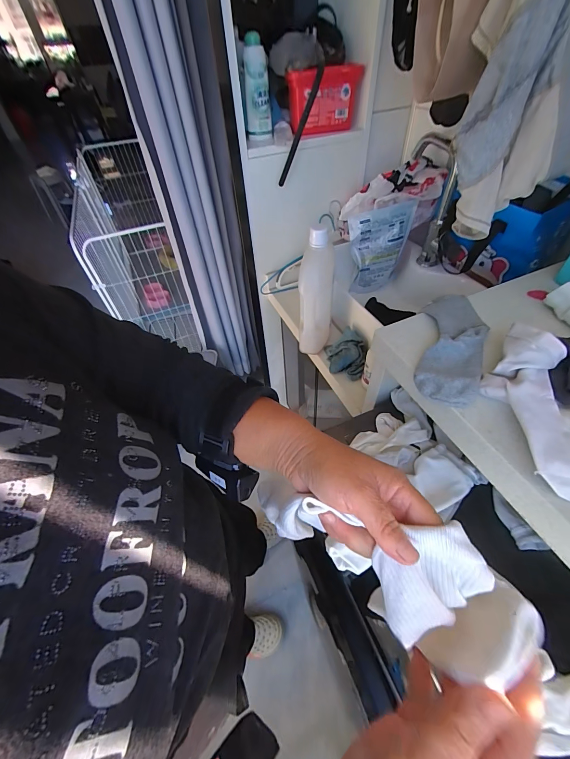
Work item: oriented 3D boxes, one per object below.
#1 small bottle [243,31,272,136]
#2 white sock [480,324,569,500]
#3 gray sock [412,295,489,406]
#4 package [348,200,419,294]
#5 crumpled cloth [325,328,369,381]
[{"bbox_3d":[-0.064,-0.652,0.698,0.056,0.163,0.062,-6,50,-1],"label":"small bottle"},{"bbox_3d":[0.281,0.015,0.351,0.083,0.046,0.215,7,50,9],"label":"white sock"},{"bbox_3d":[0.236,-0.056,0.442,0.077,0.024,0.224,14,52,15],"label":"gray sock"},{"bbox_3d":[0.256,-0.341,0.827,0.162,0.207,0.029,-13,41,-3],"label":"package"},{"bbox_3d":[0.144,-0.064,0.738,0.099,0.065,0.109,6,50,9],"label":"crumpled cloth"}]

